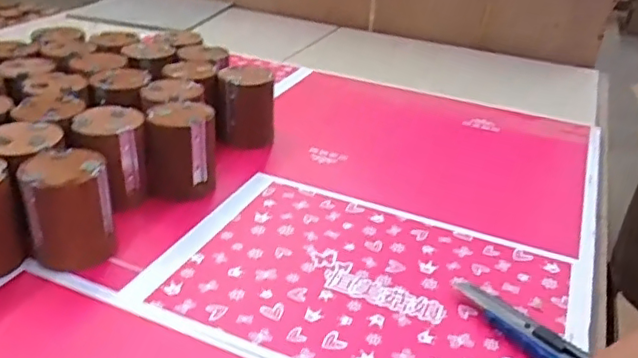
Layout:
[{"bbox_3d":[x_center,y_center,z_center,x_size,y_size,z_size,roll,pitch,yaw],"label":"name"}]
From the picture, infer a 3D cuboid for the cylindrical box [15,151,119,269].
[{"bbox_3d":[-0.251,0.032,0.593,0.080,0.106,0.076,-9,31,-22],"label":"cylindrical box"}]

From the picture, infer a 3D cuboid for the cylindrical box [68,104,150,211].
[{"bbox_3d":[-0.243,-0.025,0.688,0.082,0.101,0.073,-16,34,-32],"label":"cylindrical box"}]

